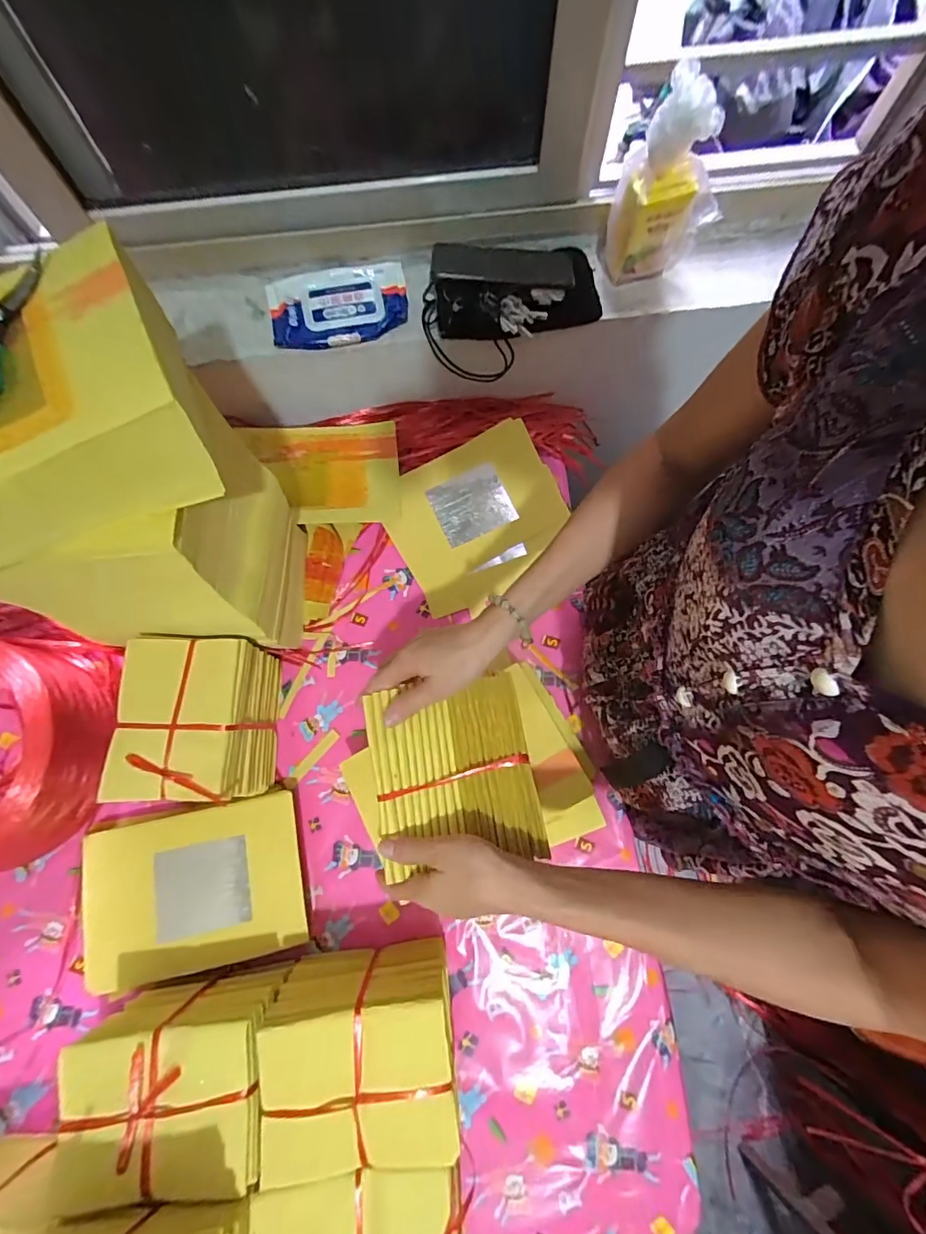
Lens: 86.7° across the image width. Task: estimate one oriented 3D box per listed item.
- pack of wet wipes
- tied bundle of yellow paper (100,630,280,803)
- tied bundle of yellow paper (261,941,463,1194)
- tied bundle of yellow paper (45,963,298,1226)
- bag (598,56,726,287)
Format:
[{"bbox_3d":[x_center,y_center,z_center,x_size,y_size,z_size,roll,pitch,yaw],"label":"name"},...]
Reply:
[{"bbox_3d":[-0.157,-0.388,0.612,0.170,0.025,0.100,-7,75,-1],"label":"pack of wet wipes"},{"bbox_3d":[-0.292,0.116,0.559,0.124,0.145,0.167,0,75,1],"label":"tied bundle of yellow paper"},{"bbox_3d":[-0.091,0.416,0.474,0.163,0.120,0.131,-8,75,-1],"label":"tied bundle of yellow paper"},{"bbox_3d":[-0.256,0.434,0.476,0.163,0.147,0.121,-8,75,-1],"label":"tied bundle of yellow paper"},{"bbox_3d":[0.229,-0.477,0.541,0.111,0.182,0.060,-15,75,-3],"label":"bag"}]

